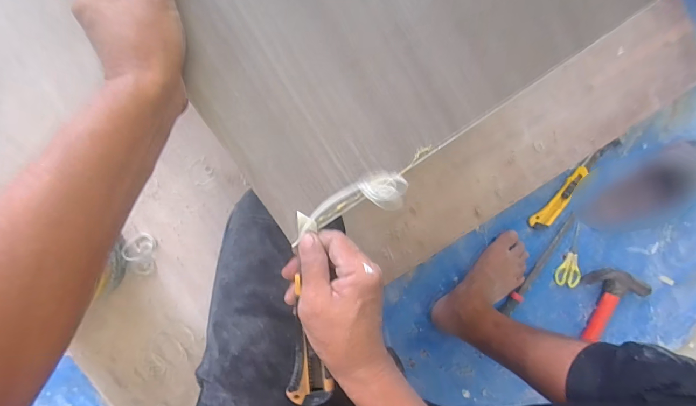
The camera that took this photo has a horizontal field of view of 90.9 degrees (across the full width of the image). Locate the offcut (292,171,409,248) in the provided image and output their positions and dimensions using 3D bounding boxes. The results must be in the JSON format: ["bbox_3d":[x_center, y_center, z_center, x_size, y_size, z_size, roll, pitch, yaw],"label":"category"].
[{"bbox_3d":[-0.001,0.001,0.285,0.104,0.028,0.031,-19,100,27],"label":"offcut"}]

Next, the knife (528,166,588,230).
[{"bbox_3d":[0.408,-0.005,0.657,0.036,0.011,0.149,42,91,-7],"label":"knife"}]

